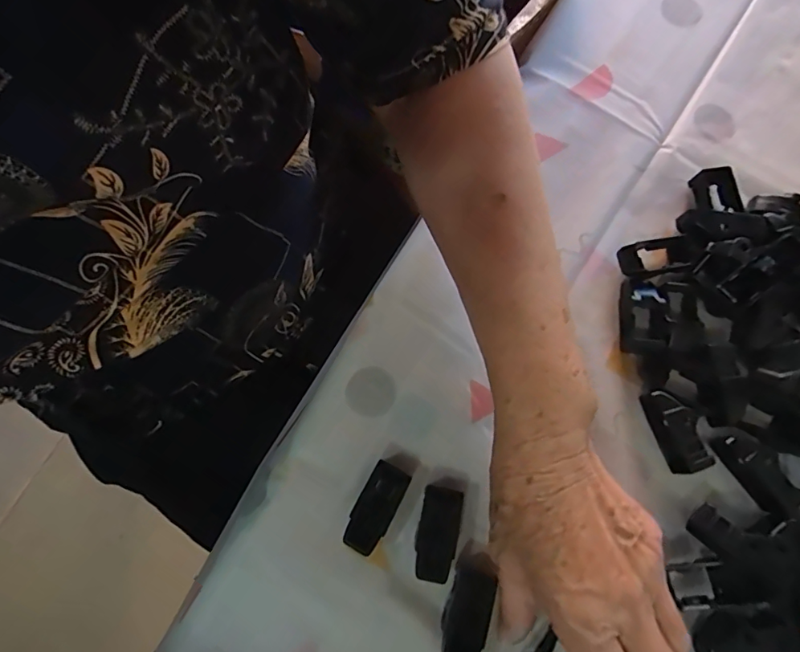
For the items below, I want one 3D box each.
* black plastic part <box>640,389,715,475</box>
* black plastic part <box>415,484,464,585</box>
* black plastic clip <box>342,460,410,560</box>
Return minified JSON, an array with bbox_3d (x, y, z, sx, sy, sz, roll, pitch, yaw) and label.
[{"bbox_3d":[0.169,0.062,0.290,0.015,0.024,0.049,-15,75,-3],"label":"black plastic part"},{"bbox_3d":[0.022,0.121,0.281,0.023,0.018,0.049,11,76,4],"label":"black plastic part"},{"bbox_3d":[-0.014,0.107,0.282,0.022,0.018,0.049,27,77,8],"label":"black plastic clip"}]

